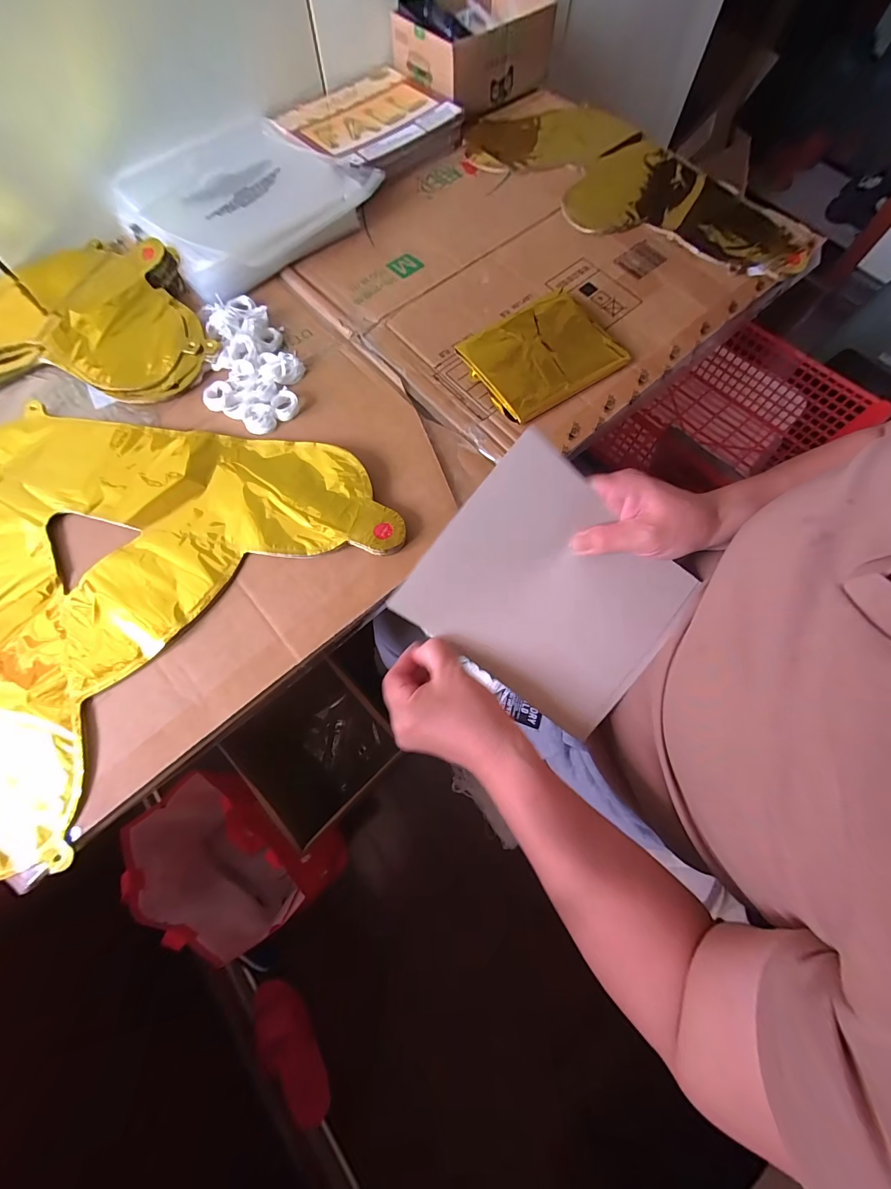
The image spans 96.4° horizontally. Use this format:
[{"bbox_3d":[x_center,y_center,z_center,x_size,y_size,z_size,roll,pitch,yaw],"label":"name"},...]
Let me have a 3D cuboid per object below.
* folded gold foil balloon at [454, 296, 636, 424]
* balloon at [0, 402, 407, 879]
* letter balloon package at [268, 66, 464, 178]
[{"bbox_3d":[0.100,-0.244,0.402,0.148,0.015,0.103,-32,74,-10],"label":"folded gold foil balloon"},{"bbox_3d":[-0.281,-0.041,0.332,0.331,0.015,0.377,43,76,13],"label":"balloon"},{"bbox_3d":[-0.093,-0.610,0.520,0.175,0.029,0.207,41,76,13],"label":"letter balloon package"}]

